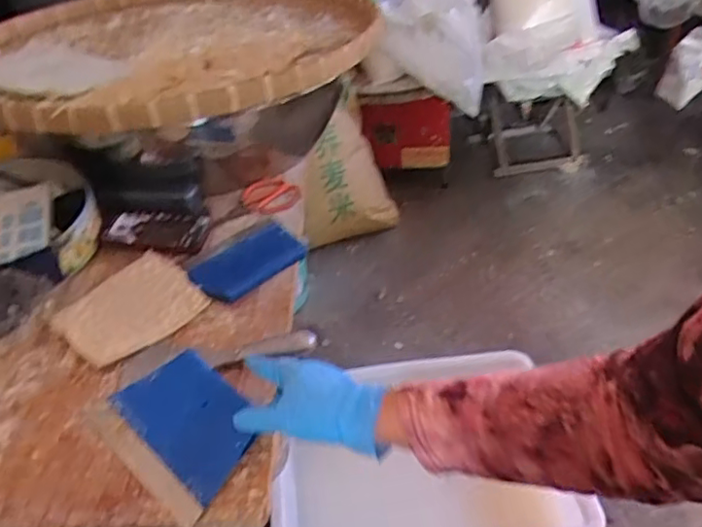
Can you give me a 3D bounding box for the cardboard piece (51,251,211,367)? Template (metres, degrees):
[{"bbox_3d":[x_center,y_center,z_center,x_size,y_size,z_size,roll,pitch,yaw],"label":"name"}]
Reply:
[{"bbox_3d":[-0.283,0.053,0.790,0.153,0.008,0.163,28,48,36],"label":"cardboard piece"}]

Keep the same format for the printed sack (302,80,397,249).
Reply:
[{"bbox_3d":[-0.012,-0.258,1.773,0.289,0.432,0.122,-31,44,-30],"label":"printed sack"}]

